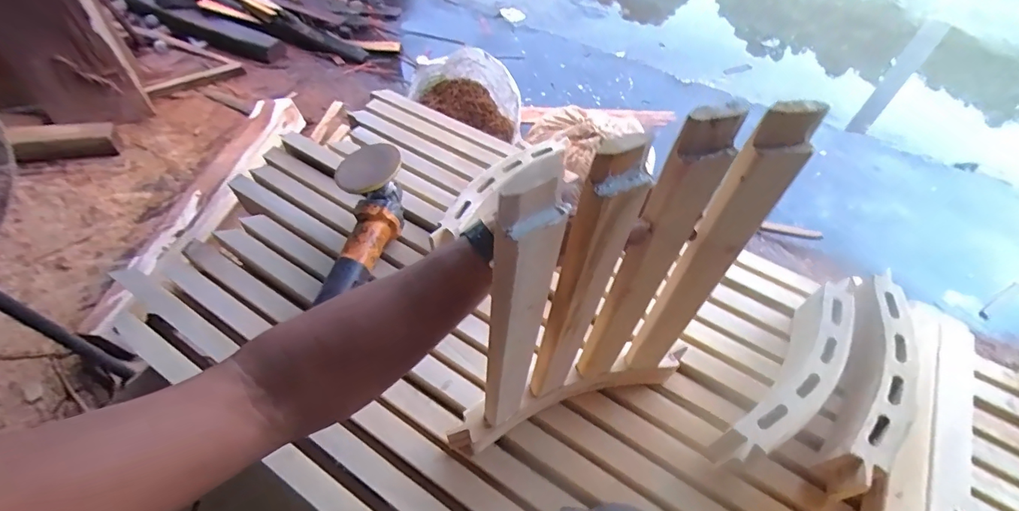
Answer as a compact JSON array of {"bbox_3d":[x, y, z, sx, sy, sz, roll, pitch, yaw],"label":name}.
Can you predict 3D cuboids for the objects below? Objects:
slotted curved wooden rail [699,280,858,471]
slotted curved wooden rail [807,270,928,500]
[{"bbox_3d":[0.380,0.159,0.602,0.353,0.082,0.067,-37,63,-27],"label":"slotted curved wooden rail"},{"bbox_3d":[0.469,0.174,0.596,0.088,0.081,0.348,31,57,18],"label":"slotted curved wooden rail"}]

